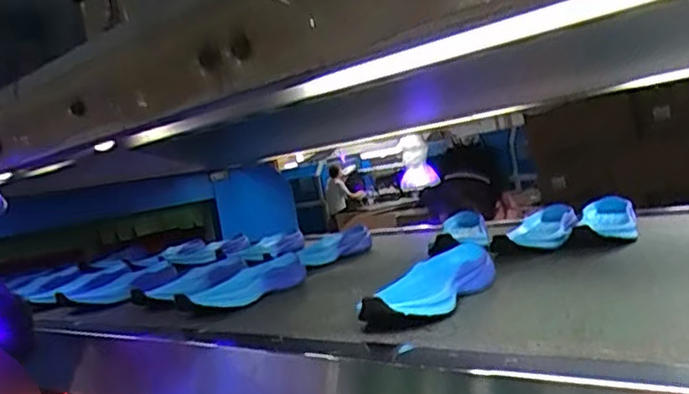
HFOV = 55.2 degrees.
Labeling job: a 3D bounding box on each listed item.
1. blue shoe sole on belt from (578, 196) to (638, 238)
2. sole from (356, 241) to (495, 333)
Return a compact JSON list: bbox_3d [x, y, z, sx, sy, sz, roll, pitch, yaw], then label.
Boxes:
[{"bbox_3d":[0.382,0.032,0.956,0.082,0.043,0.204,-6,3,23],"label":"blue shoe sole on belt"},{"bbox_3d":[0.094,0.098,0.726,0.080,0.045,0.223,-6,3,33],"label":"sole"}]

